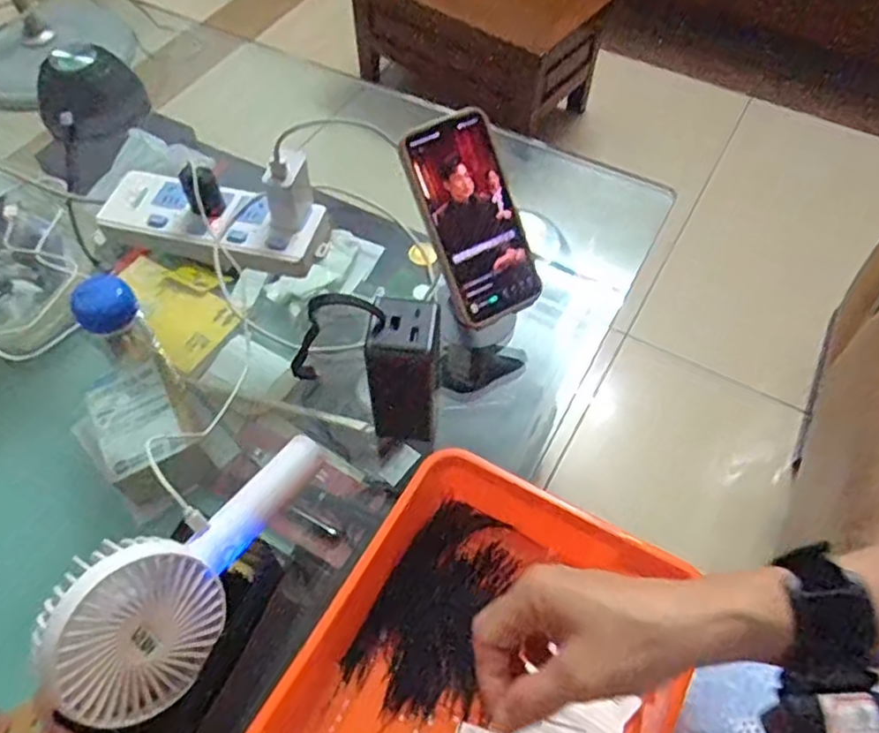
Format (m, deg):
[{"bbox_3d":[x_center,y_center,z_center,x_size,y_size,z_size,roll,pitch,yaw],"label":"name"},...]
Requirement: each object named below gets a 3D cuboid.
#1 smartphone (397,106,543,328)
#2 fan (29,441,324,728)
[{"bbox_3d":[0.028,-0.118,0.547,0.081,0.011,0.162,-26,104,-17],"label":"smartphone"},{"bbox_3d":[-0.155,0.111,0.407,0.031,0.094,0.191,4,56,42],"label":"fan"}]

